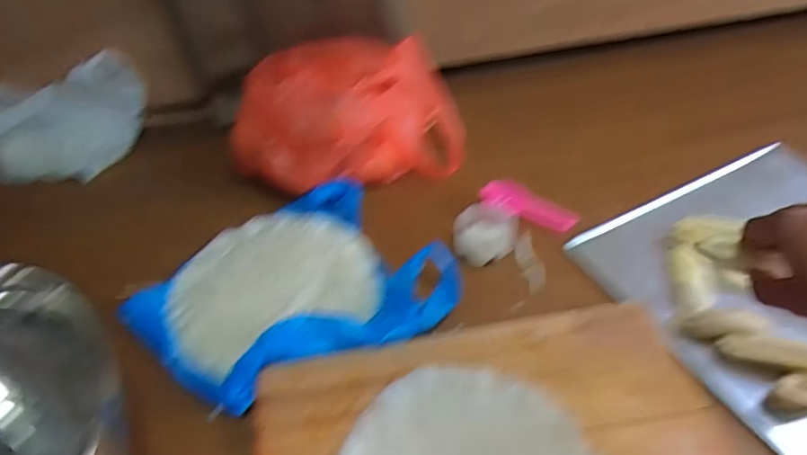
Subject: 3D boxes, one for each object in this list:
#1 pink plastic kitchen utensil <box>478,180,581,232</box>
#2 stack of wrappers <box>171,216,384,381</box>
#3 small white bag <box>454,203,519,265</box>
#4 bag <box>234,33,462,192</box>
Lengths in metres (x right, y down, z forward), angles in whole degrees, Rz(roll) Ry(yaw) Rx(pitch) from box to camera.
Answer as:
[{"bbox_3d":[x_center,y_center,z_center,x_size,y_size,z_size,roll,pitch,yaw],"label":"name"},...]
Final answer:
[{"bbox_3d":[0.144,-0.027,0.587,0.109,0.026,0.040,15,47,19],"label":"pink plastic kitchen utensil"},{"bbox_3d":[-0.138,0.051,0.543,0.210,0.013,0.197,-25,47,-19],"label":"stack of wrappers"},{"bbox_3d":[0.087,0.010,0.546,0.065,0.038,0.057,9,46,15],"label":"small white bag"},{"bbox_3d":[-0.055,-0.148,0.635,0.225,0.156,0.237,21,50,25],"label":"bag"}]

